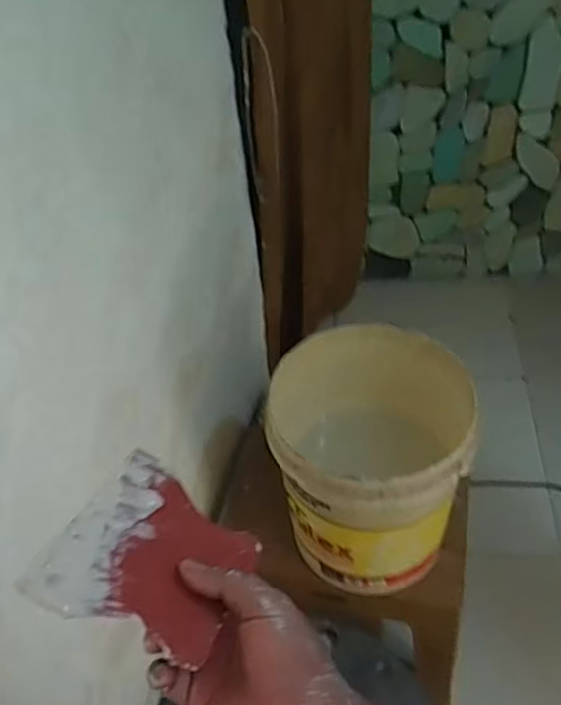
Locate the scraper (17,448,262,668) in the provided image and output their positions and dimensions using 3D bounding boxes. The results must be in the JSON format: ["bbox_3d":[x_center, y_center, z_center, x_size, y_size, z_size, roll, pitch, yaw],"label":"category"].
[{"bbox_3d":[-0.076,0.124,0.389,0.107,0.007,0.115,32,38,5],"label":"scraper"}]

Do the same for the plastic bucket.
[{"bbox_3d":[0.158,0.182,1.077,0.282,0.343,0.342,7,45,16],"label":"plastic bucket"}]

